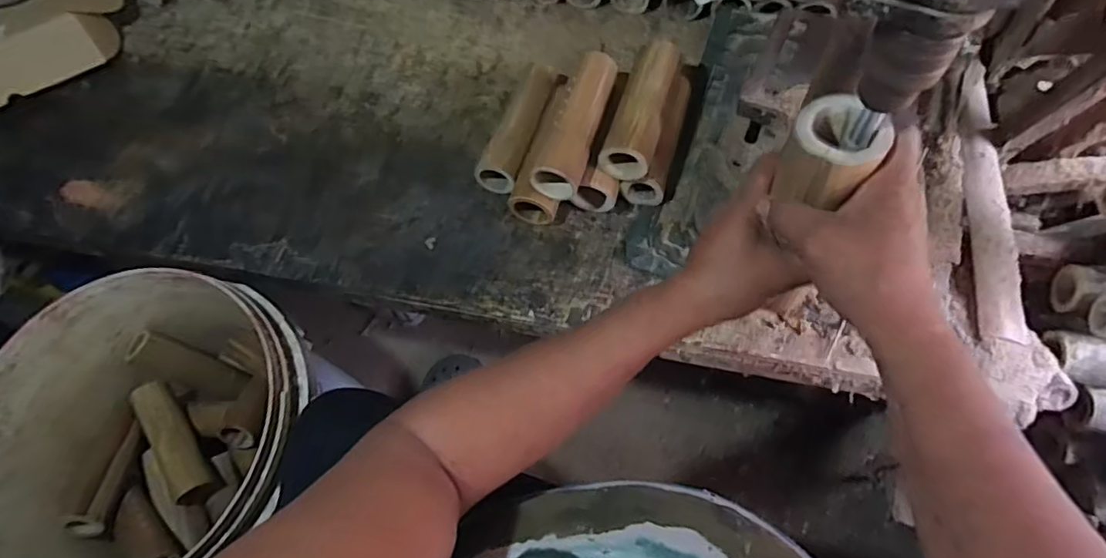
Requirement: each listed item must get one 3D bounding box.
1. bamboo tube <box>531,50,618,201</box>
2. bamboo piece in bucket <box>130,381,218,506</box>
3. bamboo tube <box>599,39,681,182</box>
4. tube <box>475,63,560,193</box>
[{"bbox_3d":[0.027,-0.179,0.671,0.054,0.047,0.184,14,66,12],"label":"bamboo tube"},{"bbox_3d":[-0.548,0.234,0.852,0.053,0.054,0.188,-28,87,-9],"label":"bamboo piece in bucket"},{"bbox_3d":[0.105,-0.199,0.686,0.056,0.053,0.181,15,66,12],"label":"bamboo tube"},{"bbox_3d":[-0.040,-0.191,0.747,0.053,0.053,0.177,16,66,12],"label":"tube"}]

